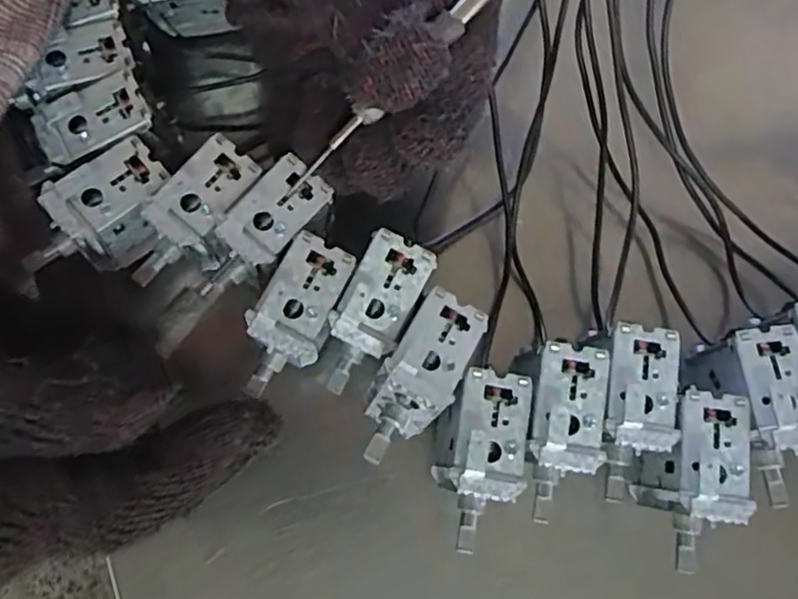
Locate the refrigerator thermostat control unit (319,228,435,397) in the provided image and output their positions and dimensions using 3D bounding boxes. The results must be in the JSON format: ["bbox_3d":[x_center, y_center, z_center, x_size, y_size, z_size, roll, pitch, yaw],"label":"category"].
[{"bbox_3d":[-0.010,0.005,0.221,0.022,0.022,0.054,32,84,-3],"label":"refrigerator thermostat control unit"}]

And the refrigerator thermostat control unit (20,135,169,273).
[{"bbox_3d":[-0.104,-0.028,0.234,0.054,0.041,0.019,-41,78,-12],"label":"refrigerator thermostat control unit"}]

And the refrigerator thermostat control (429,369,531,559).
[{"bbox_3d":[0.025,0.050,0.208,0.028,0.024,0.053,7,74,1],"label":"refrigerator thermostat control"}]

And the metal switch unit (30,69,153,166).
[{"bbox_3d":[-0.106,-0.062,0.228,0.037,0.010,0.019,-23,75,-7],"label":"metal switch unit"}]

